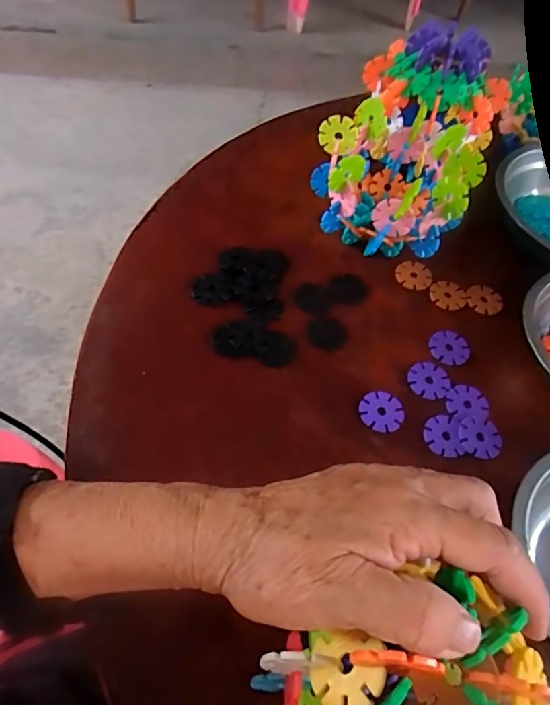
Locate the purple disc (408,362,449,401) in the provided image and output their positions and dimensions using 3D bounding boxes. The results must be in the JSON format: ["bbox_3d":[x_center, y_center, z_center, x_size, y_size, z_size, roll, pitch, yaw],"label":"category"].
[{"bbox_3d":[0.117,0.021,0.377,0.031,0.004,0.031,3,57,-5],"label":"purple disc"}]

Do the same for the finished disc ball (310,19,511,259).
[{"bbox_3d":[0.114,-0.174,0.433,0.125,0.121,0.194,26,59,10],"label":"finished disc ball"}]

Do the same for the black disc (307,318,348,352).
[{"bbox_3d":[0.042,-0.015,0.393,0.030,0.004,0.030,3,57,-5],"label":"black disc"}]

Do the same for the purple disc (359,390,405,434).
[{"bbox_3d":[0.077,0.042,0.358,0.032,0.004,0.031,3,57,-5],"label":"purple disc"}]

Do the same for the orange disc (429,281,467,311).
[{"bbox_3d":[0.150,-0.050,0.429,0.031,0.004,0.030,3,57,-5],"label":"orange disc"}]

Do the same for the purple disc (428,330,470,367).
[{"bbox_3d":[0.140,-0.004,0.400,0.032,0.004,0.031,3,57,-5],"label":"purple disc"}]

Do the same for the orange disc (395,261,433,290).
[{"bbox_3d":[0.123,-0.068,0.438,0.033,0.004,0.029,-4,58,-10],"label":"orange disc"}]

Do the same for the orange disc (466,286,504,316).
[{"bbox_3d":[0.182,-0.046,0.432,0.031,0.004,0.029,3,57,-5],"label":"orange disc"}]

